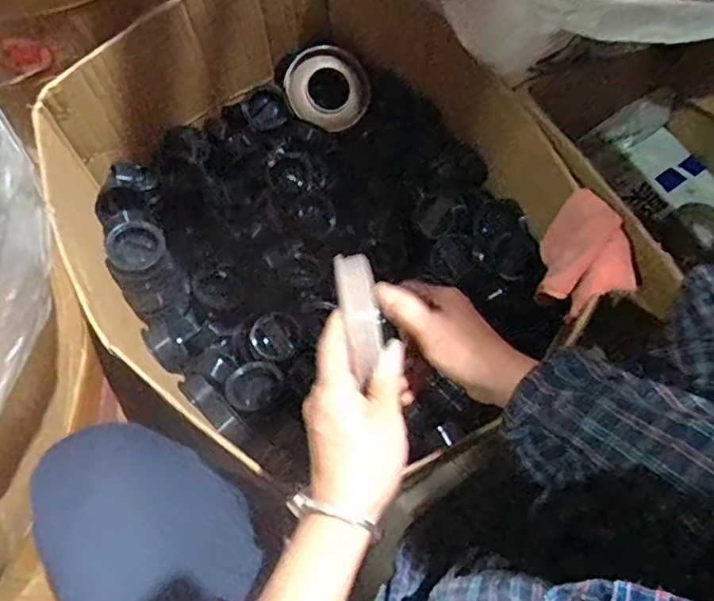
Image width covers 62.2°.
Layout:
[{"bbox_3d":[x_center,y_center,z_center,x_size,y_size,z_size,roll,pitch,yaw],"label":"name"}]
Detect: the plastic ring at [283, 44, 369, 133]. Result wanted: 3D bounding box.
[{"bbox_3d":[-0.042,-0.316,0.884,0.119,0.015,0.124,-34,95,1],"label":"plastic ring"}]

